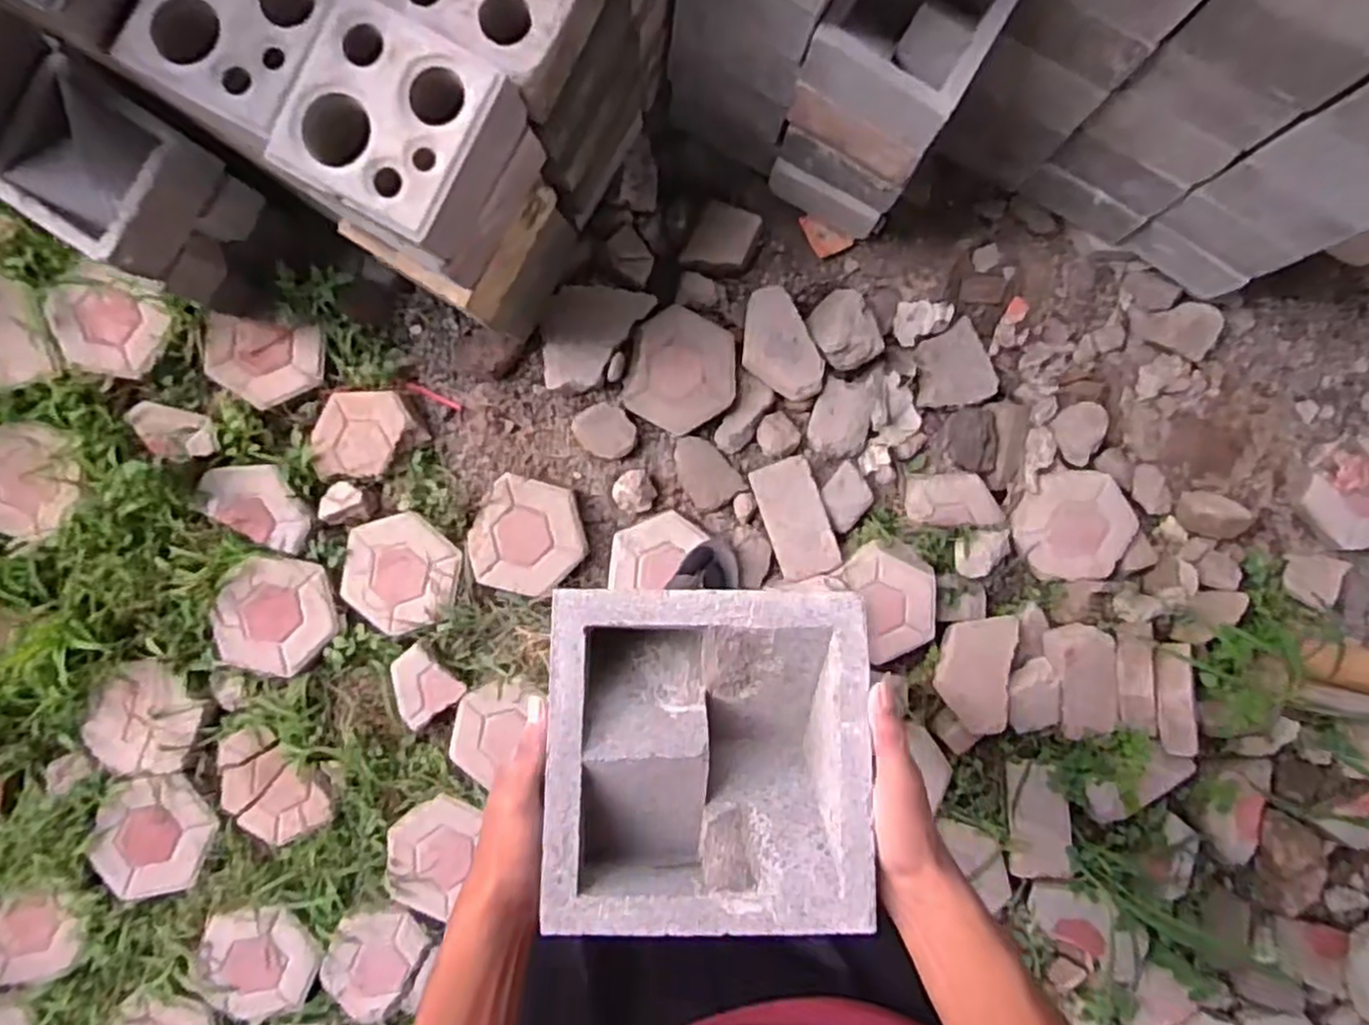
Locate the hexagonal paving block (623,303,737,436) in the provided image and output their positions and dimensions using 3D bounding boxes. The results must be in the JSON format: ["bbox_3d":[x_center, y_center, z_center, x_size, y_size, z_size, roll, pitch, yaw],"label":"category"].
[{"bbox_3d":[-0.002,-0.245,1.282,0.182,0.049,0.207,14,95,-6],"label":"hexagonal paving block"}]

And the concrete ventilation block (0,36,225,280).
[{"bbox_3d":[-0.791,-0.456,0.990,0.206,0.108,0.195,32,91,-4],"label":"concrete ventilation block"}]

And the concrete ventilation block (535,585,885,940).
[{"bbox_3d":[0.015,0.157,0.493,0.201,0.100,0.205,0,81,-2],"label":"concrete ventilation block"}]

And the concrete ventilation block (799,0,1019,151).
[{"bbox_3d":[0.293,-0.634,0.946,0.194,0.108,0.204,30,91,-4],"label":"concrete ventilation block"}]

